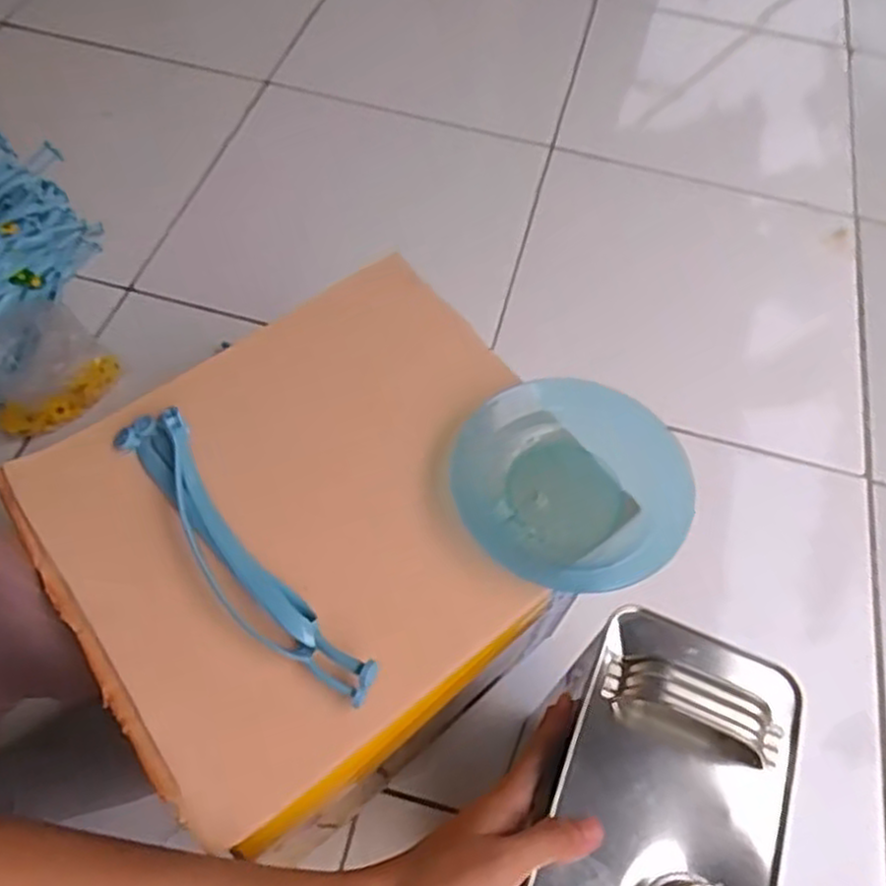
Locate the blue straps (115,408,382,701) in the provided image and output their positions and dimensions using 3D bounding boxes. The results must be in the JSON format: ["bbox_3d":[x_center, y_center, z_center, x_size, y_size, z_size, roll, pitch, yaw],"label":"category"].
[{"bbox_3d":[-0.107,0.054,0.374,0.036,0.019,0.198,-35,67,-22],"label":"blue straps"}]

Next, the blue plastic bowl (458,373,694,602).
[{"bbox_3d":[0.074,0.021,0.410,0.121,0.026,0.125,2,59,-3],"label":"blue plastic bowl"}]

